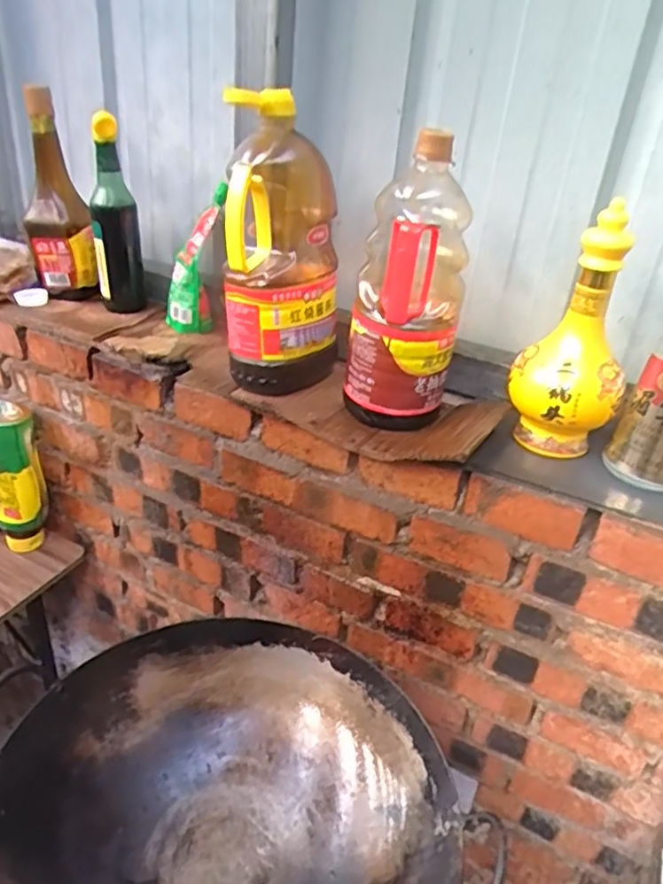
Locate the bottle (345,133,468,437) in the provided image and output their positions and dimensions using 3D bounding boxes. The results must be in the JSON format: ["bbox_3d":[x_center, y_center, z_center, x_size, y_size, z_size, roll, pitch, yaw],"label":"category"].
[{"bbox_3d":[0.077,-0.148,0.672,0.116,0.275,0.085,10,31,7],"label":"bottle"}]

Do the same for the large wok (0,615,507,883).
[{"bbox_3d":[-0.104,0.399,0.653,0.417,0.149,0.423,4,31,-2],"label":"large wok"}]

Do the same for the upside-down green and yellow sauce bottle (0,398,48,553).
[{"bbox_3d":[-0.473,0.061,0.961,0.082,0.238,0.078,-13,36,-27],"label":"upside-down green and yellow sauce bottle"}]

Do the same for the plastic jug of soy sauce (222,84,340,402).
[{"bbox_3d":[-0.051,-0.211,0.723,0.129,0.282,0.134,4,31,-2],"label":"plastic jug of soy sauce"}]

